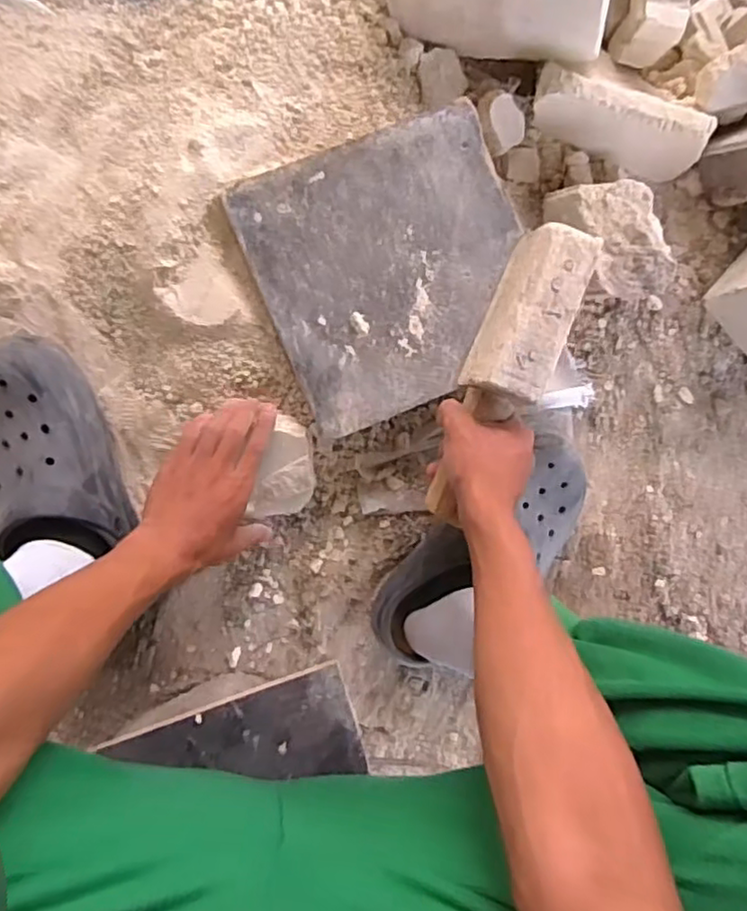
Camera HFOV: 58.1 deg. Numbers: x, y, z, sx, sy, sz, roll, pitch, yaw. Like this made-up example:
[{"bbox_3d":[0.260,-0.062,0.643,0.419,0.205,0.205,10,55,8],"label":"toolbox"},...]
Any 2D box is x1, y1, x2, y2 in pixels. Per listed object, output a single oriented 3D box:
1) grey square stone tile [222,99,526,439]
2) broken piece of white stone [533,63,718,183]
[{"bbox_3d":[0.022,-0.168,0.614,0.242,0.010,0.236,-23,94,-4],"label":"grey square stone tile"},{"bbox_3d":[0.242,-0.328,0.667,0.175,0.081,0.033,18,90,-7],"label":"broken piece of white stone"}]

